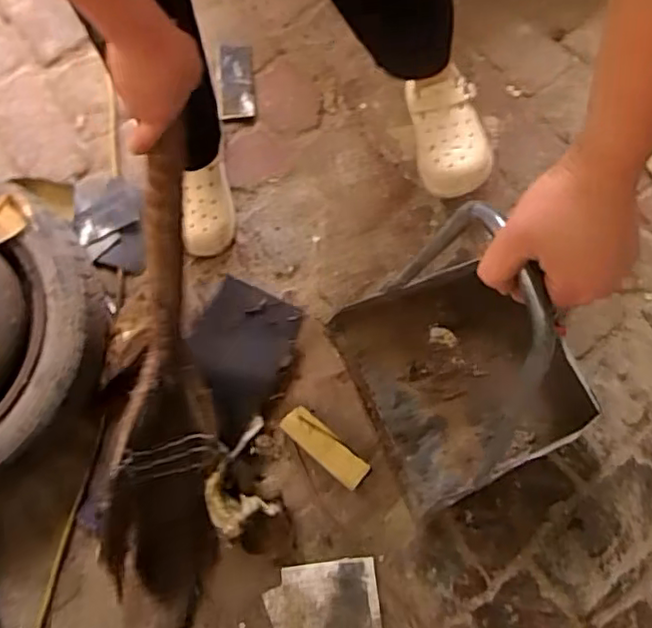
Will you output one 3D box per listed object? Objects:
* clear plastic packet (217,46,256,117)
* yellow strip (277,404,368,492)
[{"bbox_3d":[-0.148,-0.381,1.036,0.058,0.009,0.128,-2,82,-13],"label":"clear plastic packet"},{"bbox_3d":[-0.002,0.184,0.880,0.133,0.024,0.042,41,80,8],"label":"yellow strip"}]

